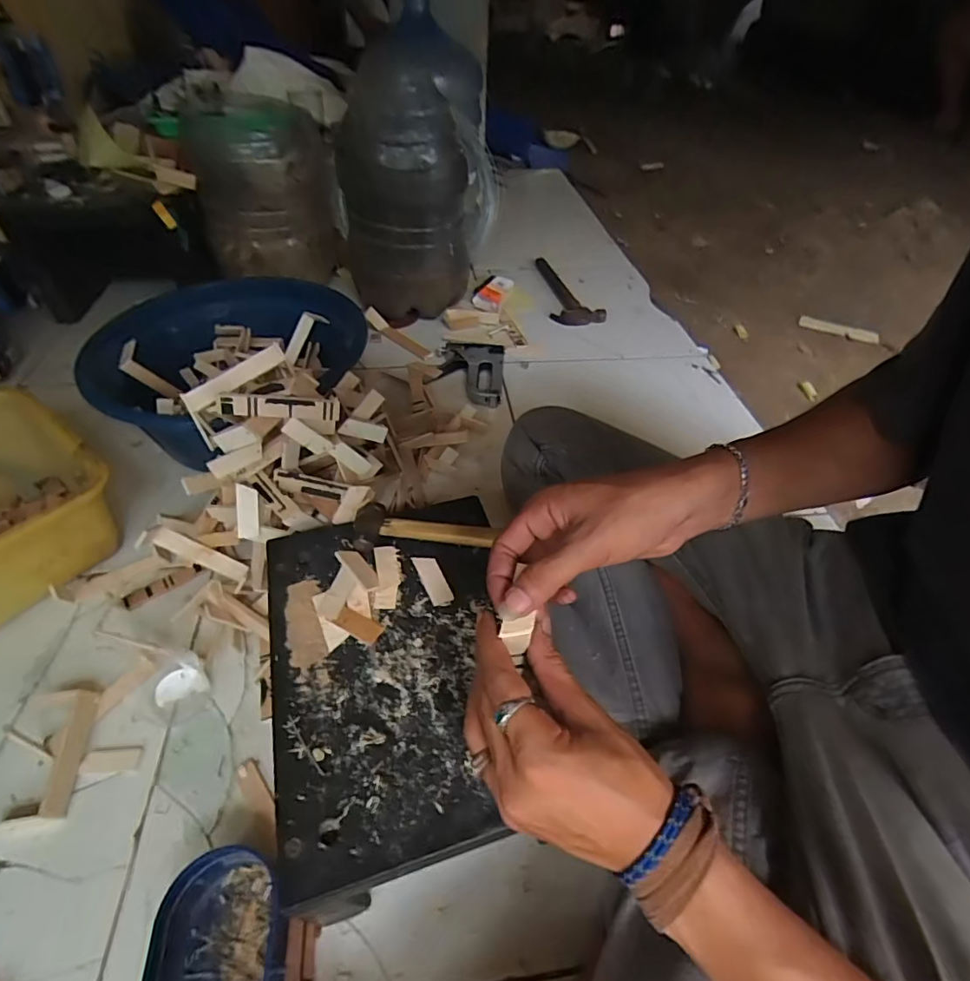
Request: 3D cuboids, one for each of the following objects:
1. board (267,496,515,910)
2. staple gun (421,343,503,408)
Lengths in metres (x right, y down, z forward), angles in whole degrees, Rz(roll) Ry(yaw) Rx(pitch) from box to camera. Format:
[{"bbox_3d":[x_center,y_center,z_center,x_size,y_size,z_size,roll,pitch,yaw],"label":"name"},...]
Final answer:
[{"bbox_3d":[-0.069,0.126,0.399,0.185,0.012,0.274,-11,48,-12],"label":"board"},{"bbox_3d":[-0.031,-0.205,0.864,0.125,0.029,0.160,5,47,3],"label":"staple gun"}]

